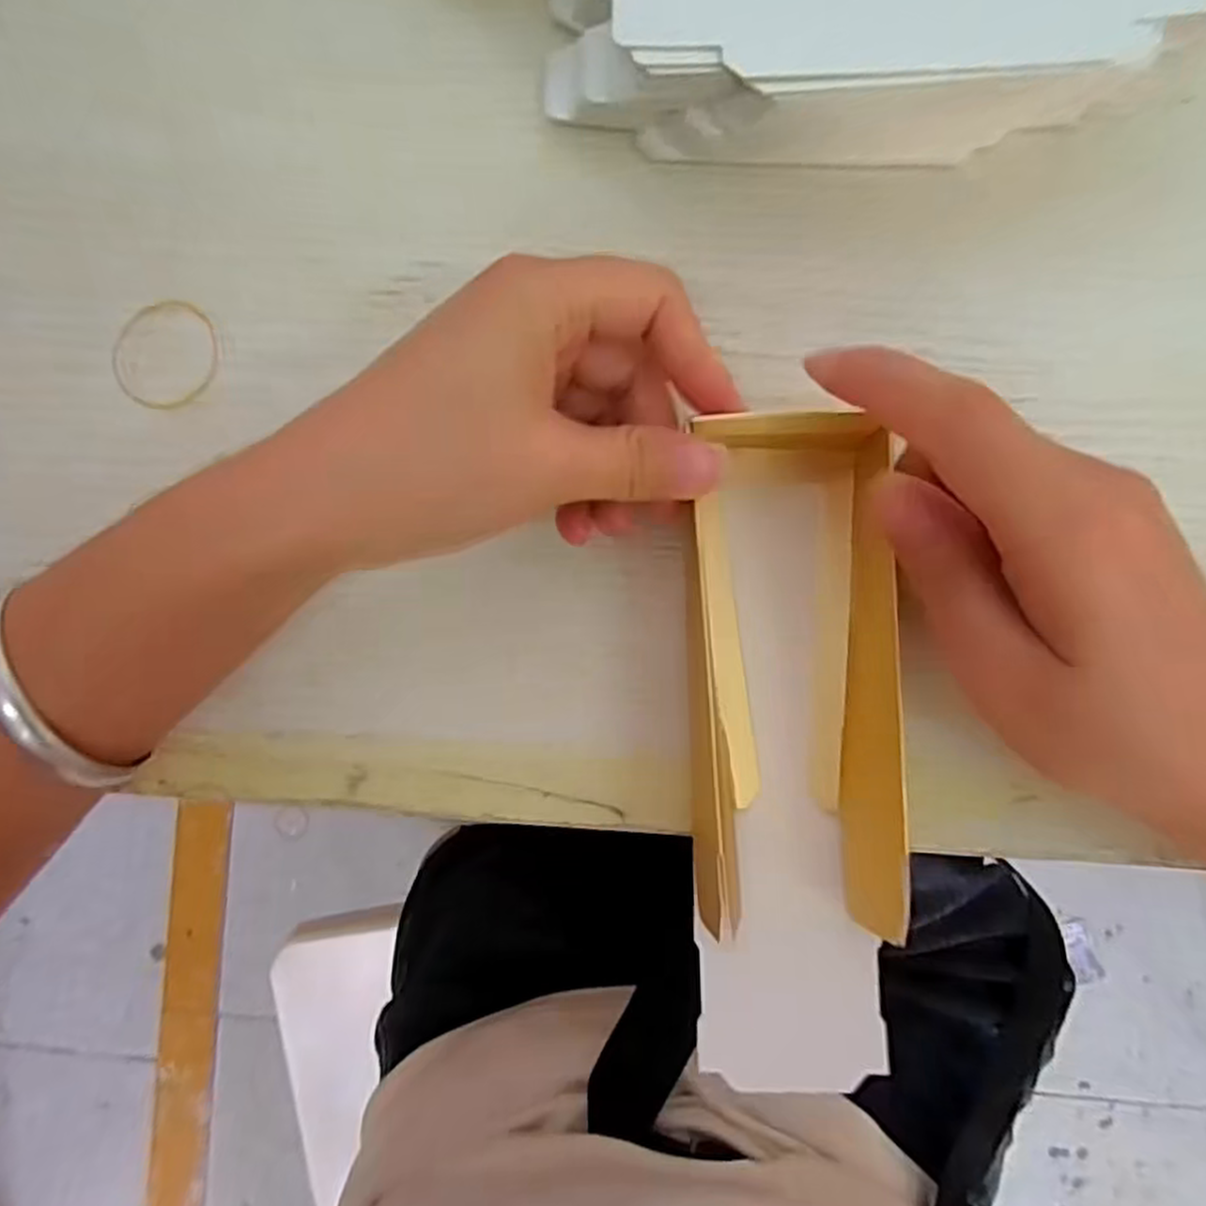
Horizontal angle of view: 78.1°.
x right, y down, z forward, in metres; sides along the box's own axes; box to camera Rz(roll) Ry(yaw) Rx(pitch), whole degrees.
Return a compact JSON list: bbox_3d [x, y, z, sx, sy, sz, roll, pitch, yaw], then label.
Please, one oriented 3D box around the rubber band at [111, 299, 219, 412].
[{"bbox_3d":[-0.141,-0.080,0.240,0.033,0.004,0.036,0,91,-2],"label":"rubber band"}]

